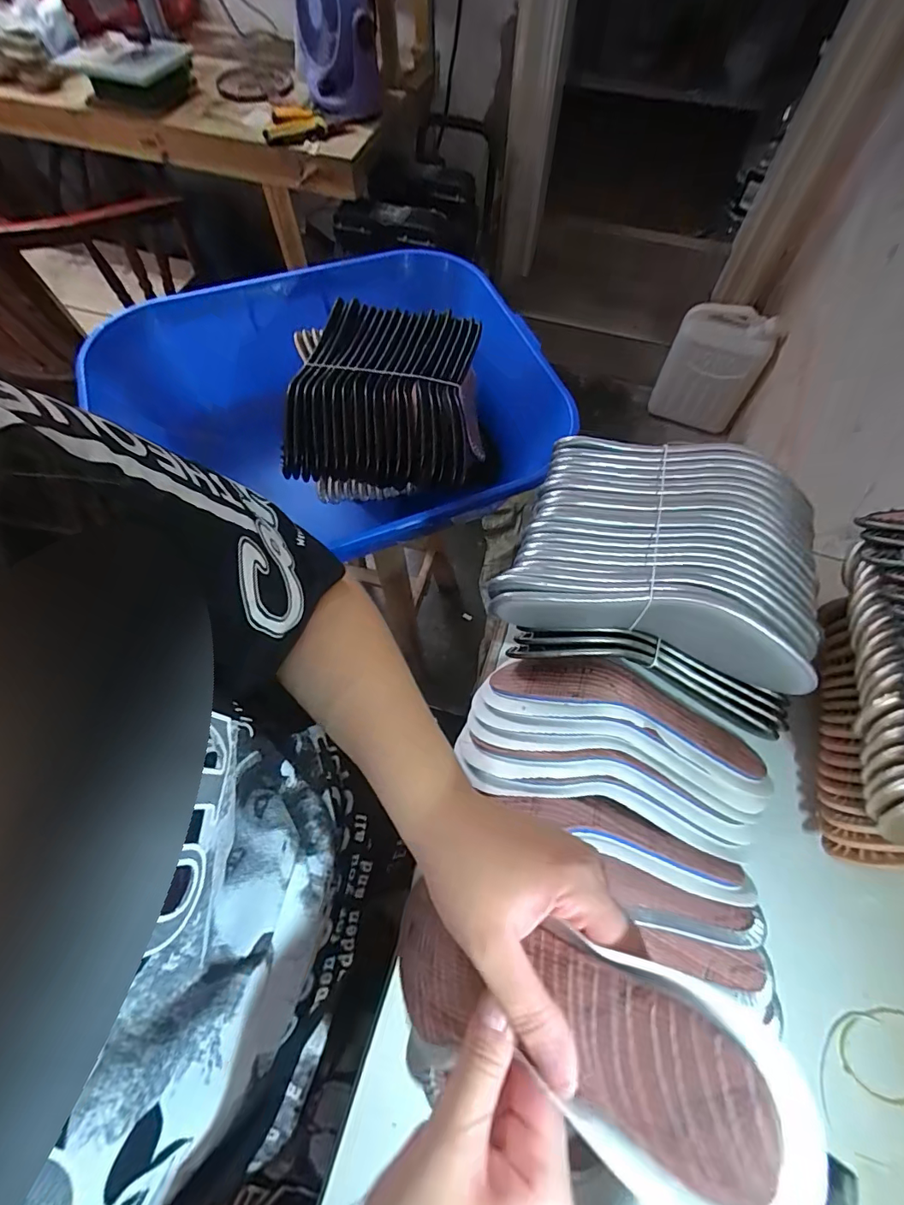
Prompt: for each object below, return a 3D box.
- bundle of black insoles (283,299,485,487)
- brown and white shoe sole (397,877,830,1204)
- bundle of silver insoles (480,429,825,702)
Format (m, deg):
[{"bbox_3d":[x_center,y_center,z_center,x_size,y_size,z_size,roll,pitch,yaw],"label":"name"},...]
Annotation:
[{"bbox_3d":[-0.084,-0.248,0.596,0.217,0.076,0.245,3,64,0],"label":"bundle of black insoles"},{"bbox_3d":[0.039,0.196,0.233,0.022,0.217,0.073,34,58,-35],"label":"brown and white shoe sole"},{"bbox_3d":[0.174,-0.045,0.413,0.245,0.075,0.176,16,64,6],"label":"bundle of silver insoles"}]

